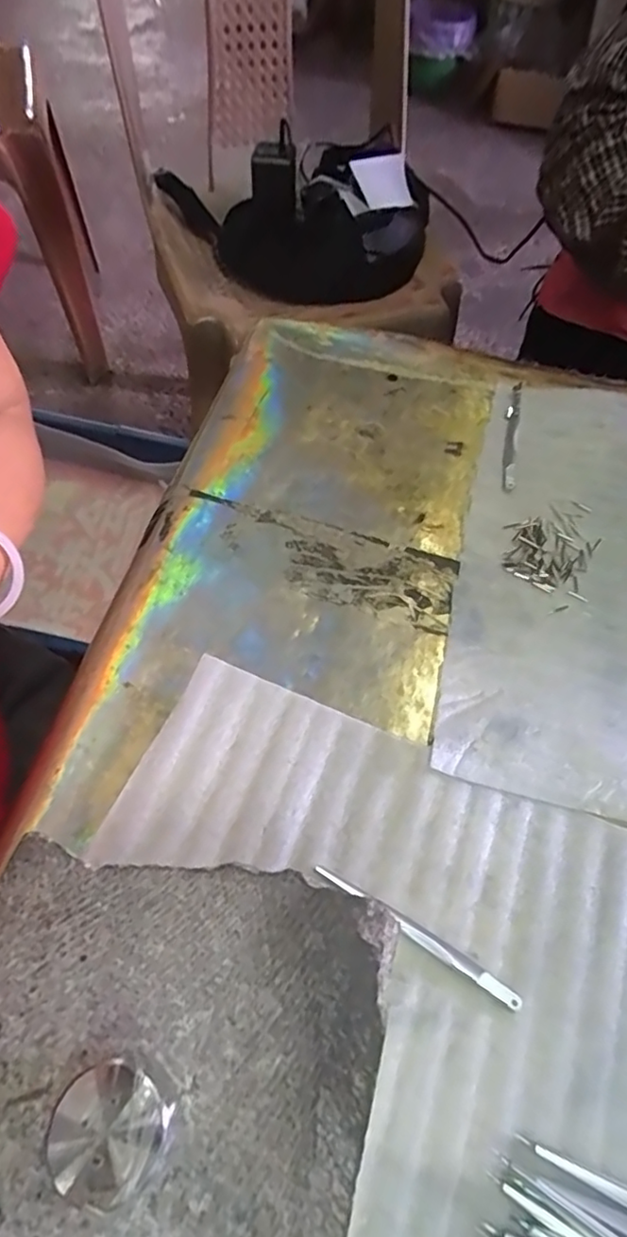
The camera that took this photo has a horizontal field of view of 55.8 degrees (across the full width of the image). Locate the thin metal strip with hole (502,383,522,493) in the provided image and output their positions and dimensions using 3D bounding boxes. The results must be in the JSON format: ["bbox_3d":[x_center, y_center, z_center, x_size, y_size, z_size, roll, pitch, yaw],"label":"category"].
[{"bbox_3d":[0.142,-0.132,0.424,0.009,0.008,0.104,12,61,3],"label":"thin metal strip with hole"}]

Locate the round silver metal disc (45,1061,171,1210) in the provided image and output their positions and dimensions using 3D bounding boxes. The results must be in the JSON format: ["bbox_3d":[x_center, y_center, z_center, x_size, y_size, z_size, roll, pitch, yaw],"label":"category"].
[{"bbox_3d":[-0.061,0.156,0.182,0.031,0.021,0.031,1,60,-2],"label":"round silver metal disc"}]

